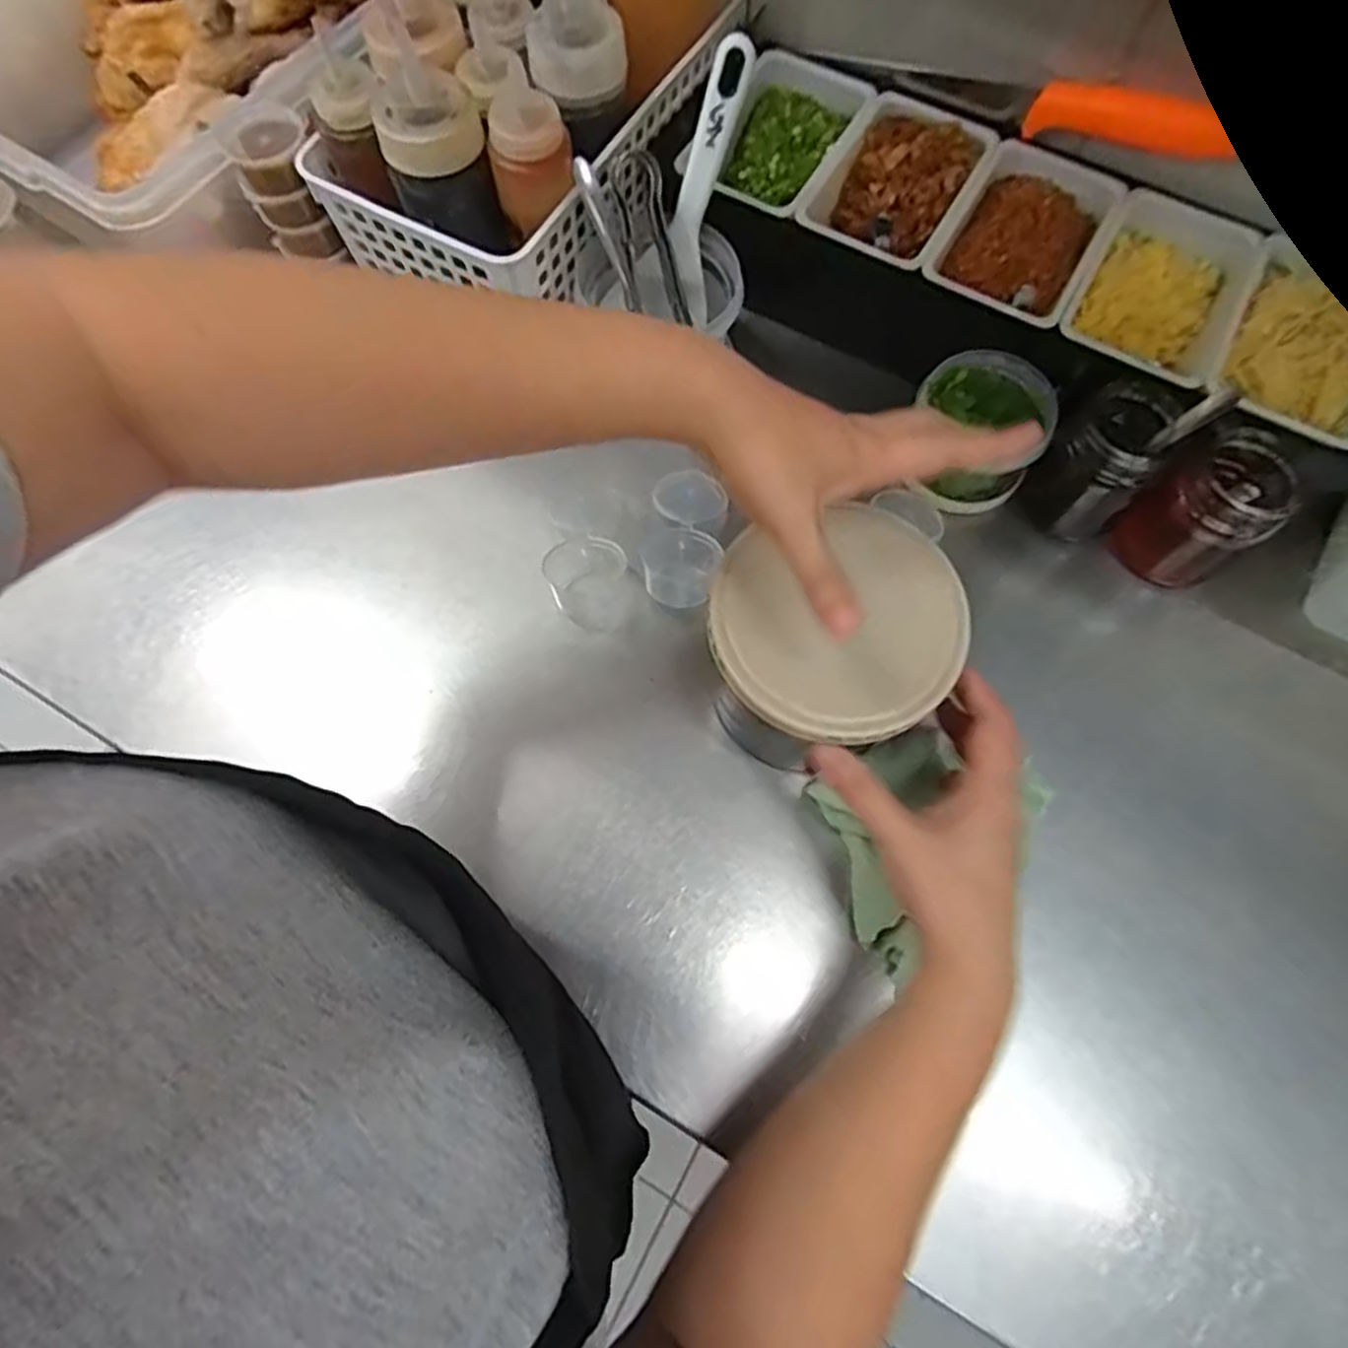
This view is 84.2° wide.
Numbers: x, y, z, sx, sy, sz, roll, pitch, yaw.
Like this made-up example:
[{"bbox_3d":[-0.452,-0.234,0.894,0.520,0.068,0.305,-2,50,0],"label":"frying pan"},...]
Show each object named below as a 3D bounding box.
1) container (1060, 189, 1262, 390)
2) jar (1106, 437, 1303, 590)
[{"bbox_3d":[0.309,-0.238,0.487,0.093,0.049,0.147,29,73,10],"label":"container"},{"bbox_3d":[0.328,-0.098,0.458,0.058,0.085,0.061,0,70,0],"label":"jar"}]

